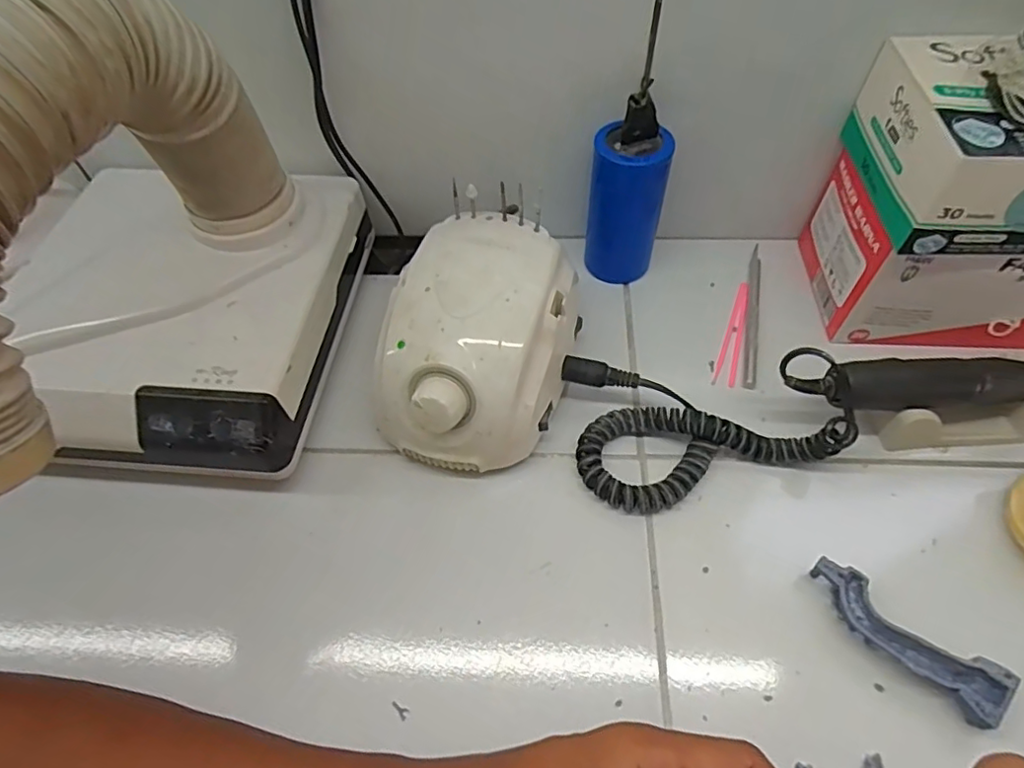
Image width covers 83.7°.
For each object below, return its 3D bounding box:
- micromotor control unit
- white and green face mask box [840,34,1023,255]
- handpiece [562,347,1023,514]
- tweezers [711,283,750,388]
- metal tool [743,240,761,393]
[{"bbox_3d":[-0.017,-0.022,0.343,0.094,0.081,0.136,14,58,12],"label":"micromotor control unit"},{"bbox_3d":[0.310,-0.122,0.300,0.220,0.065,0.105,6,56,7],"label":"white and green face mask box"},{"bbox_3d":[0.177,0.003,0.333,0.280,0.052,0.086,-10,56,-4],"label":"handpiece"},{"bbox_3d":[0.155,-0.037,0.399,0.014,0.005,0.092,16,58,13],"label":"tweezers"},{"bbox_3d":[0.171,-0.052,0.405,0.009,0.007,0.132,12,57,11],"label":"metal tool"}]

